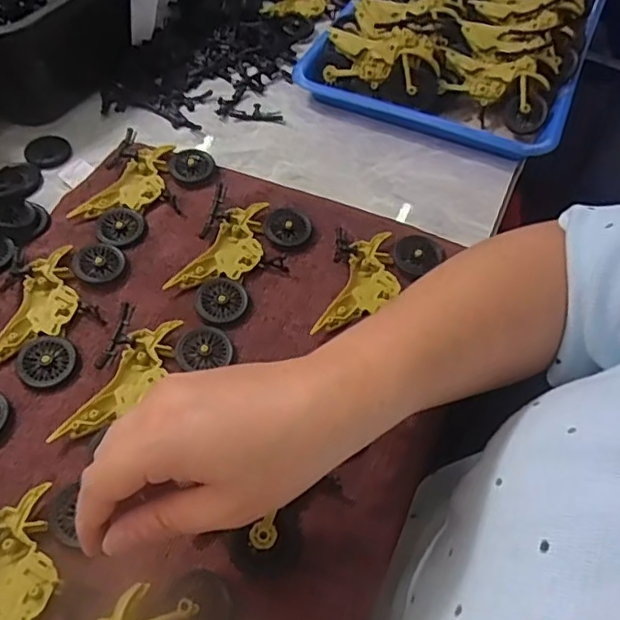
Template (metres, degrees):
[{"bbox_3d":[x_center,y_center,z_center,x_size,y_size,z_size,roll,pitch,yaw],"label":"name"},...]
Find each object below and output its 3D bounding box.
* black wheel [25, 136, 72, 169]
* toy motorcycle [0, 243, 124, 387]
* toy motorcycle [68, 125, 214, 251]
[{"bbox_3d":[-0.230,-0.139,0.529,0.036,0.006,0.036,1,54,-1],"label":"black wheel"},{"bbox_3d":[-0.177,-0.001,0.419,0.075,0.011,0.115,0,54,-2],"label":"toy motorcycle"},{"bbox_3d":[-0.139,-0.100,0.493,0.076,0.019,0.115,21,56,13],"label":"toy motorcycle"}]

